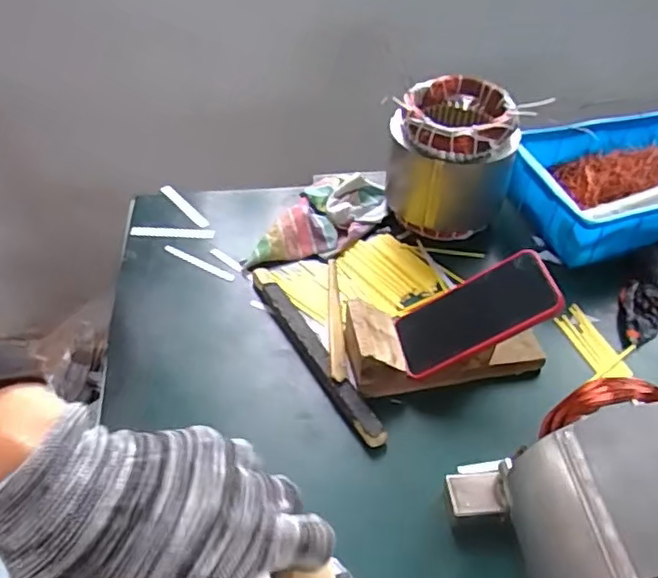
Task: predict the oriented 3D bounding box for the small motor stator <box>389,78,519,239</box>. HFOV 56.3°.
[{"bbox_3d":[0.156,-0.166,0.797,0.158,0.160,0.136,10,45,8],"label":"small motor stator"}]

